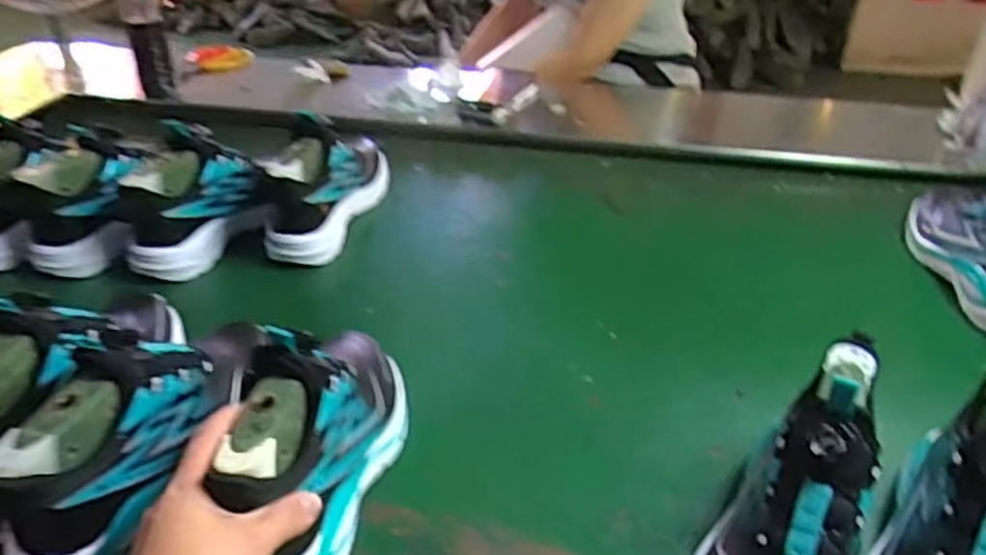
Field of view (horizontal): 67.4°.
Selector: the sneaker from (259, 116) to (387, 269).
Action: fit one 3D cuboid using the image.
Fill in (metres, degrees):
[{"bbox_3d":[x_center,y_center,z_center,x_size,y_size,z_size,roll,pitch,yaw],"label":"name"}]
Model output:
[{"bbox_3d":[-0.181,-0.131,0.864,0.078,0.120,0.243,8,34,10],"label":"sneaker"}]

